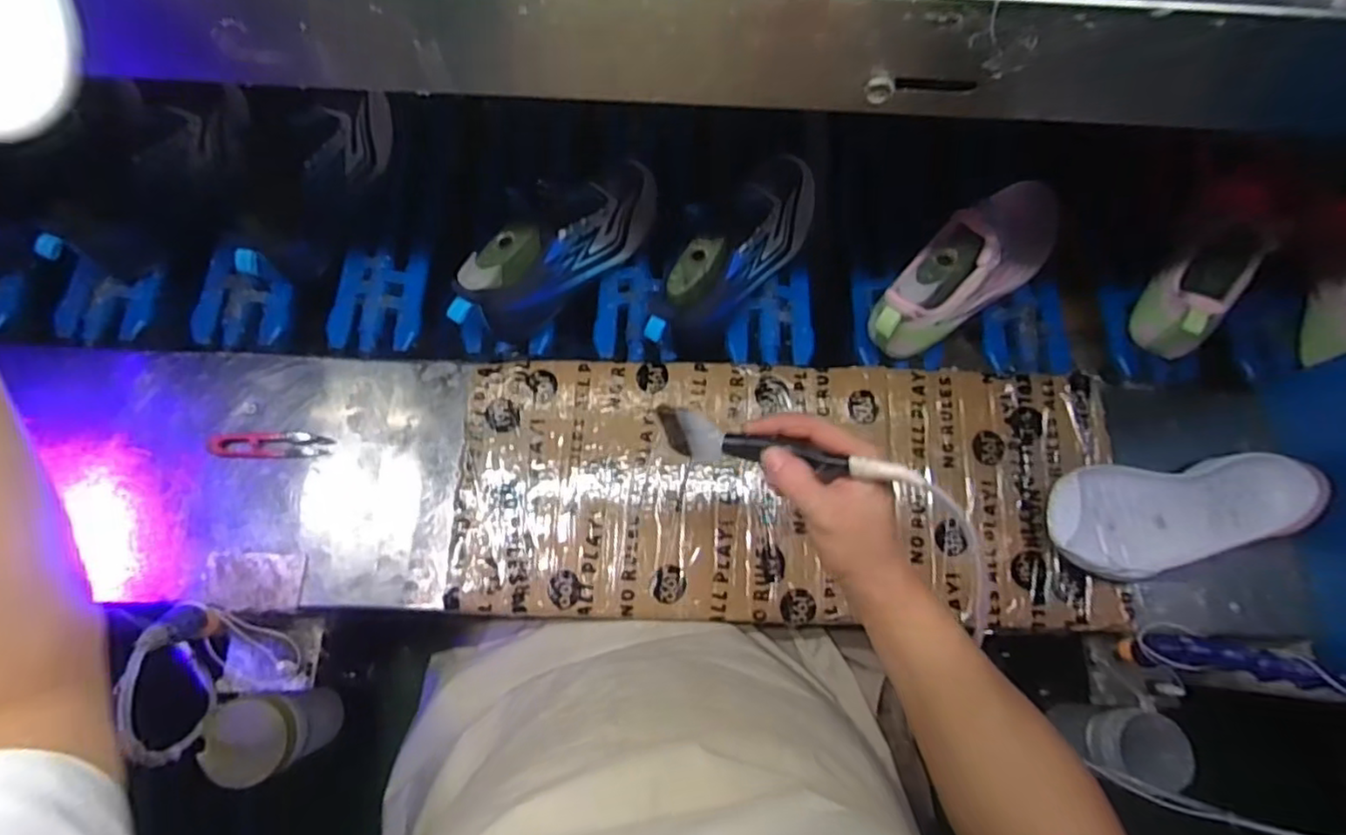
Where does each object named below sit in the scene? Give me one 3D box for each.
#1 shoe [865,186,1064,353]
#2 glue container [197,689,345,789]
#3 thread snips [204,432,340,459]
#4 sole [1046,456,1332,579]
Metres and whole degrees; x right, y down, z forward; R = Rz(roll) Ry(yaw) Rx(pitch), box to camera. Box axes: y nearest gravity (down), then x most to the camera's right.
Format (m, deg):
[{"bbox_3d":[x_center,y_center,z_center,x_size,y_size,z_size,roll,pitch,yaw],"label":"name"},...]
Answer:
[{"bbox_3d":[0.304,-0.159,0.650,0.264,0.080,0.088,-36,80,-9],"label":"shoe"},{"bbox_3d":[-0.379,0.299,0.637,0.074,0.121,0.072,-6,76,-3],"label":"glue container"},{"bbox_3d":[-0.374,0.026,0.616,0.108,0.010,0.026,-2,76,-2],"label":"thread snips"},{"bbox_3d":[0.462,0.090,0.604,0.249,0.049,0.097,-4,76,-3],"label":"sole"}]

